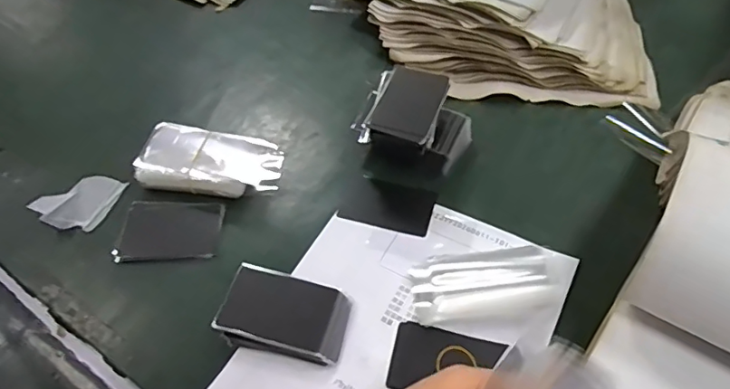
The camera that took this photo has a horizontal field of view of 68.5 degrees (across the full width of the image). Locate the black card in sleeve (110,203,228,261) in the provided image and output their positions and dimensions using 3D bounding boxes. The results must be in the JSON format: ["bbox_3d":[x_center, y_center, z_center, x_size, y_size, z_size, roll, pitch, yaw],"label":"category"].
[{"bbox_3d":[-0.176,0.033,0.485,0.089,0.005,0.061,2,52,4],"label":"black card in sleeve"}]

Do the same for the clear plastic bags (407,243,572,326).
[{"bbox_3d":[0.102,0.072,0.446,0.124,0.009,0.061,-8,52,-4],"label":"clear plastic bags"}]

